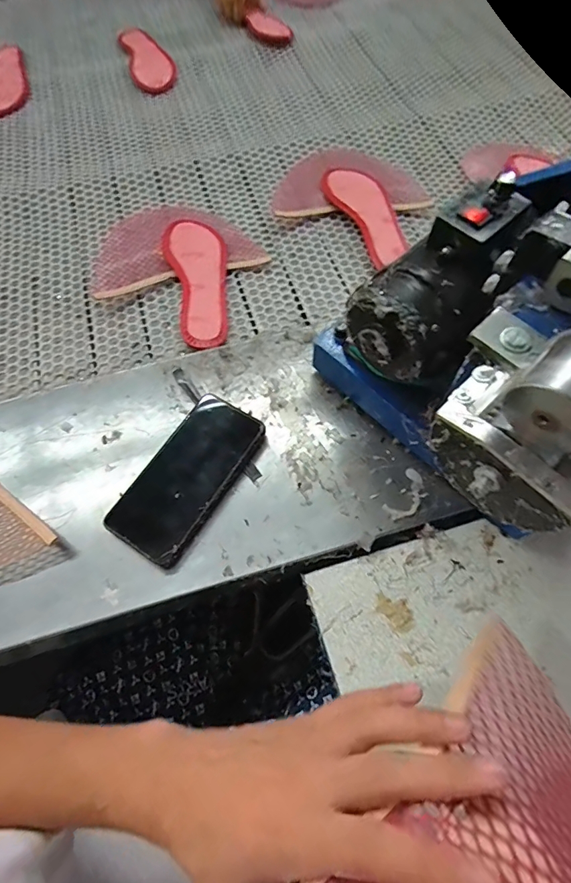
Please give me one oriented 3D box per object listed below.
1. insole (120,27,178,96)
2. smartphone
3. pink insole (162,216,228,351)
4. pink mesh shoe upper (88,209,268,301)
[{"bbox_3d":[-0.262,-0.727,0.822,0.081,0.025,0.200,-19,65,-8],"label":"insole"},{"bbox_3d":[-0.093,0.031,0.418,0.079,0.013,0.165,32,70,9],"label":"smartphone"},{"bbox_3d":[-0.114,-0.219,0.570,0.076,0.021,0.237,-11,64,-4],"label":"pink insole"},{"bbox_3d":[-0.161,-0.283,0.609,0.230,0.015,0.164,-18,64,-7],"label":"pink mesh shoe upper"}]

